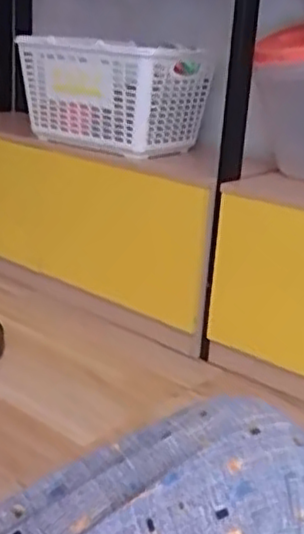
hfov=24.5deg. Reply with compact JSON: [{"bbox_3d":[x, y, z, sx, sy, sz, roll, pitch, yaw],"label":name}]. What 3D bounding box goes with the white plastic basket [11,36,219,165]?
[{"bbox_3d":[-0.095,-0.413,1.675,0.384,0.237,0.261,17,23,34],"label":"white plastic basket"}]

